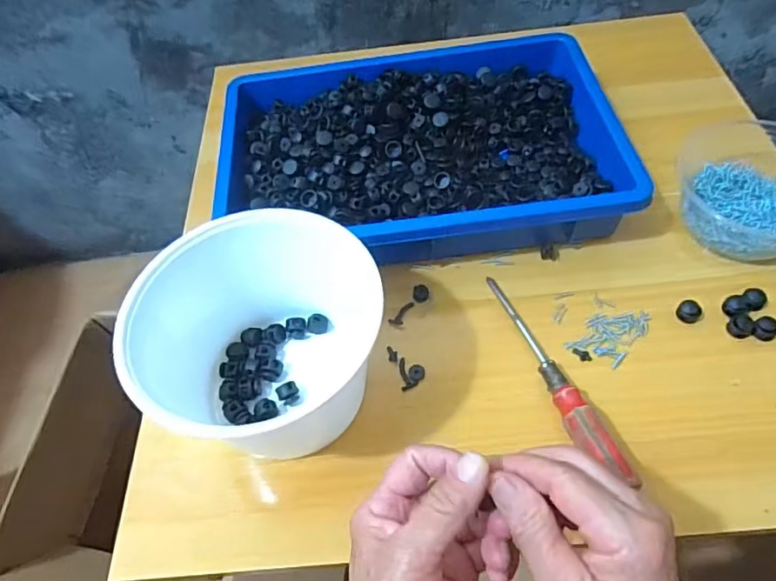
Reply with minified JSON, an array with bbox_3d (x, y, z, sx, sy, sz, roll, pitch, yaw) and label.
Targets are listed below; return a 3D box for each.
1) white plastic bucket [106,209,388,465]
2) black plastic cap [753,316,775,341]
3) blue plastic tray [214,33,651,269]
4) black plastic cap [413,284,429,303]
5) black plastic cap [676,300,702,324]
[{"bbox_3d":[-0.088,0.025,0.407,0.157,0.108,0.166,-2,56,3],"label":"white plastic bucket"},{"bbox_3d":[0.293,0.030,0.426,0.017,0.015,0.017,-2,56,3],"label":"black plastic cap"},{"bbox_3d":[0.025,-0.138,0.532,0.363,0.056,0.252,-6,56,1],"label":"blue plastic tray"},{"bbox_3d":[0.028,0.001,0.473,0.013,0.011,0.015,-2,56,3],"label":"black plastic cap"},{"bbox_3d":[0.242,0.017,0.440,0.018,0.012,0.017,-2,56,3],"label":"black plastic cap"}]

